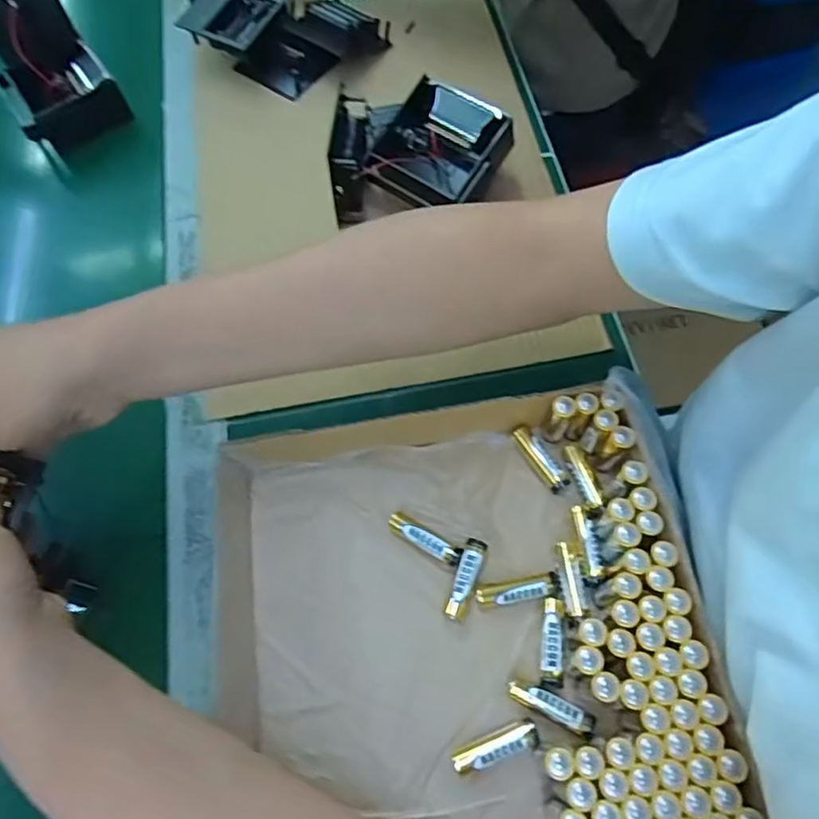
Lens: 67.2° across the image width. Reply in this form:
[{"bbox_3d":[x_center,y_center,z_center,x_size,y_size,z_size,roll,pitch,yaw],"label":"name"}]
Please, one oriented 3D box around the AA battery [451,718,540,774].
[{"bbox_3d":[0.047,0.183,0.335,0.049,0.017,0.014,-17,67,-8],"label":"AA battery"}]

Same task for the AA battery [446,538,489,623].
[{"bbox_3d":[0.034,0.103,0.377,0.013,0.012,0.049,19,67,8],"label":"AA battery"}]

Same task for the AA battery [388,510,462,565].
[{"bbox_3d":[0.009,0.082,0.388,0.050,0.013,0.013,31,69,13],"label":"AA battery"}]

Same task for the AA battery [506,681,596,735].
[{"bbox_3d":[0.078,0.166,0.345,0.048,0.012,0.012,23,68,10],"label":"AA battery"}]

